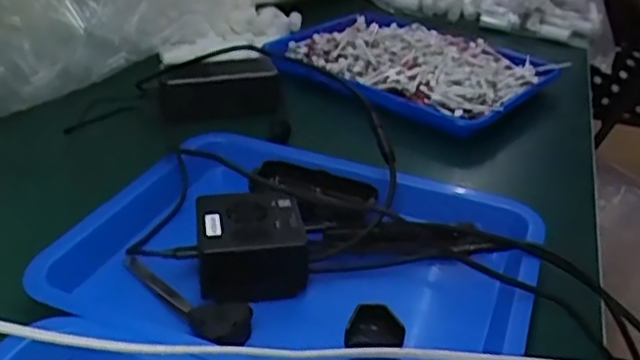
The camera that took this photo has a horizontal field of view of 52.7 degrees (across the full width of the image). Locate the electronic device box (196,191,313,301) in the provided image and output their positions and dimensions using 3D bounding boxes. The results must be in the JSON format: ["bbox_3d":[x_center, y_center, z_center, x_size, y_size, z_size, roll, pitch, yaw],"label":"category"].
[{"bbox_3d":[-0.051,0.045,0.472,0.076,0.051,0.067,-3,32,-12],"label":"electronic device box"}]

